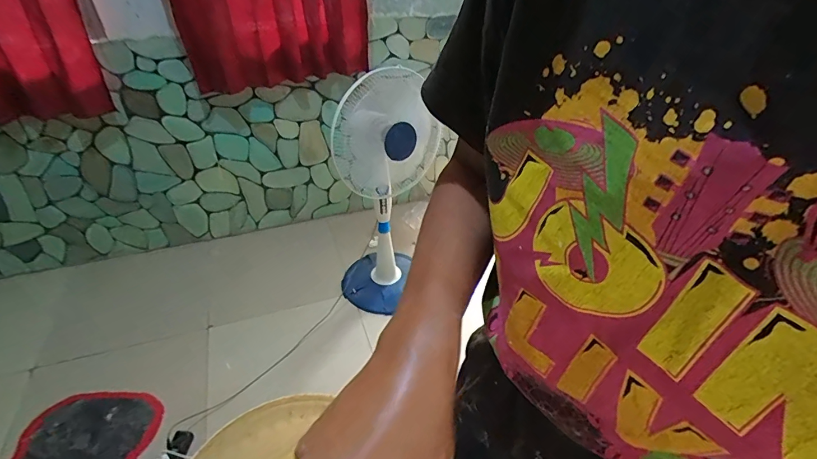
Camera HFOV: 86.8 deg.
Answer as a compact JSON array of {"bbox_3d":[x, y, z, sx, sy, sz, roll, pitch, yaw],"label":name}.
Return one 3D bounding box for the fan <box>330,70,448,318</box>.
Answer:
[{"bbox_3d":[-0.096,-0.111,1.672,0.396,0.978,0.336,-2,37,-3],"label":"fan"}]

